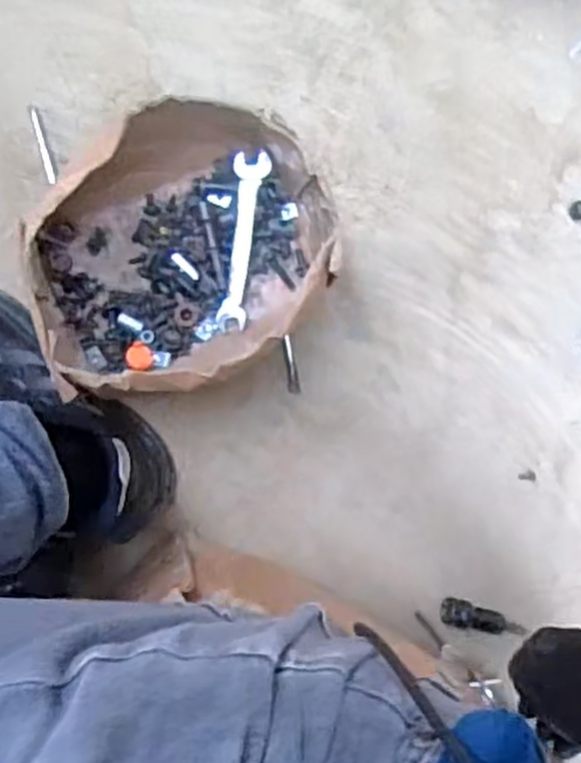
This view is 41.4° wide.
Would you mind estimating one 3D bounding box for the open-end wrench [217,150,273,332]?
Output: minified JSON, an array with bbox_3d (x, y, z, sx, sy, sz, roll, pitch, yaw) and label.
[{"bbox_3d":[-0.035,-0.103,0.568,0.025,0.009,0.127,6,96,-7],"label":"open-end wrench"}]

